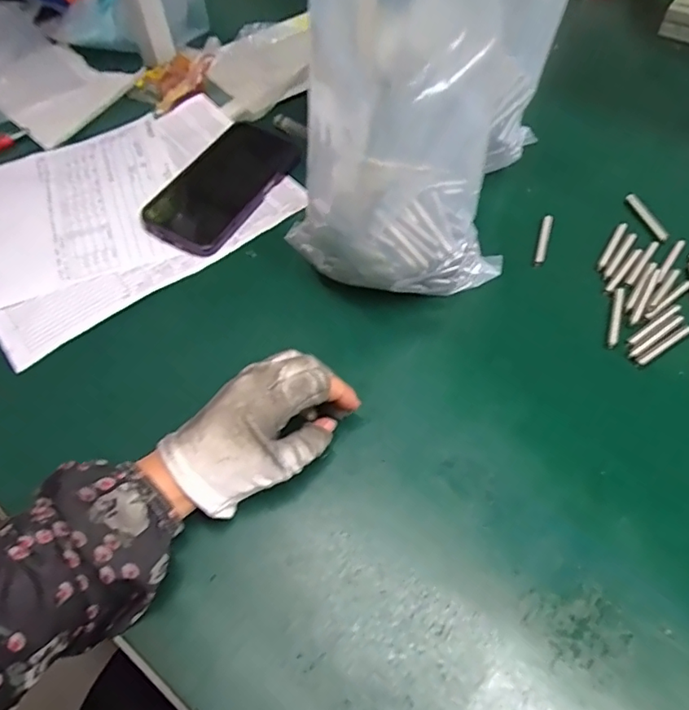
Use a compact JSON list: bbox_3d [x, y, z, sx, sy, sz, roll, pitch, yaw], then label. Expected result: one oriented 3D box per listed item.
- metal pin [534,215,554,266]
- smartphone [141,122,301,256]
[{"bbox_3d":[0.173,-0.101,0.459,0.009,0.004,0.061,16,60,12],"label":"metal pin"},{"bbox_3d":[-0.111,-0.168,0.501,0.076,0.011,0.176,24,62,16],"label":"smartphone"}]

